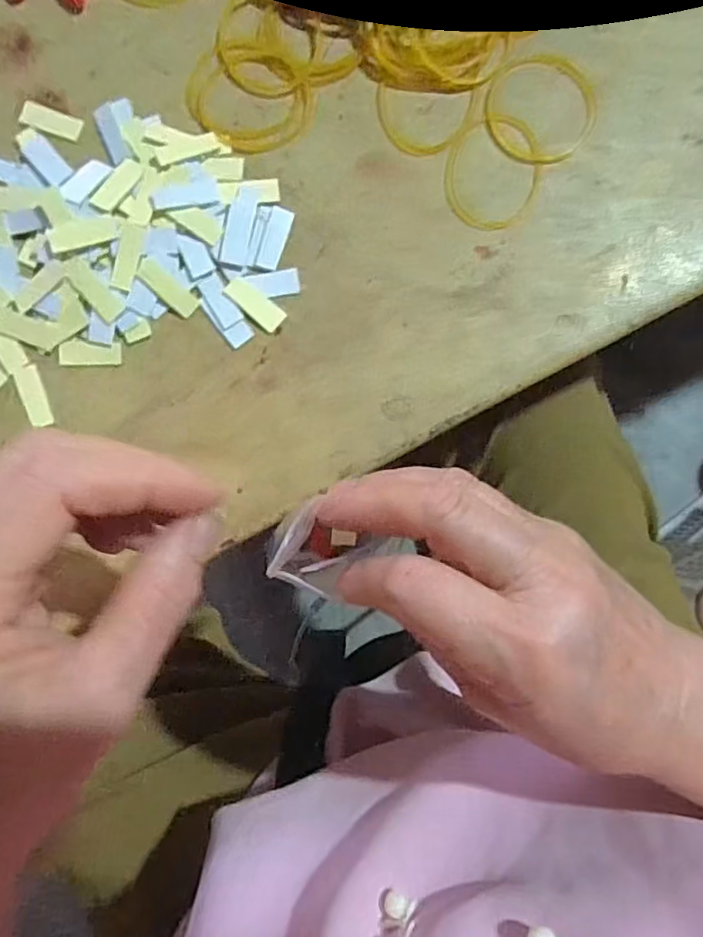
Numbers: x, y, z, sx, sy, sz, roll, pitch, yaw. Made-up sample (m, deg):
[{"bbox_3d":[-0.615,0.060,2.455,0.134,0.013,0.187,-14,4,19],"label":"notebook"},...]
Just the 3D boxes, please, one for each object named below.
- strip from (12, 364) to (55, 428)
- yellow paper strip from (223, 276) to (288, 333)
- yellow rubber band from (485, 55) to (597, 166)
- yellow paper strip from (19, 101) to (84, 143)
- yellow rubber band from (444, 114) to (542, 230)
[{"bbox_3d":[-0.141,-0.032,0.271,0.011,0.004,0.028,-23,88,-1],"label":"strip"},{"bbox_3d":[-0.043,-0.073,0.271,0.029,0.004,0.012,36,88,1],"label":"yellow paper strip"},{"bbox_3d":[0.085,-0.161,0.274,0.049,0.004,0.050,0,88,0],"label":"yellow rubber band"},{"bbox_3d":[-0.136,-0.157,0.275,0.028,0.004,0.011,20,88,0],"label":"yellow paper strip"},{"bbox_3d":[0.063,-0.133,0.274,0.042,0.004,0.052,2,88,0],"label":"yellow rubber band"}]

